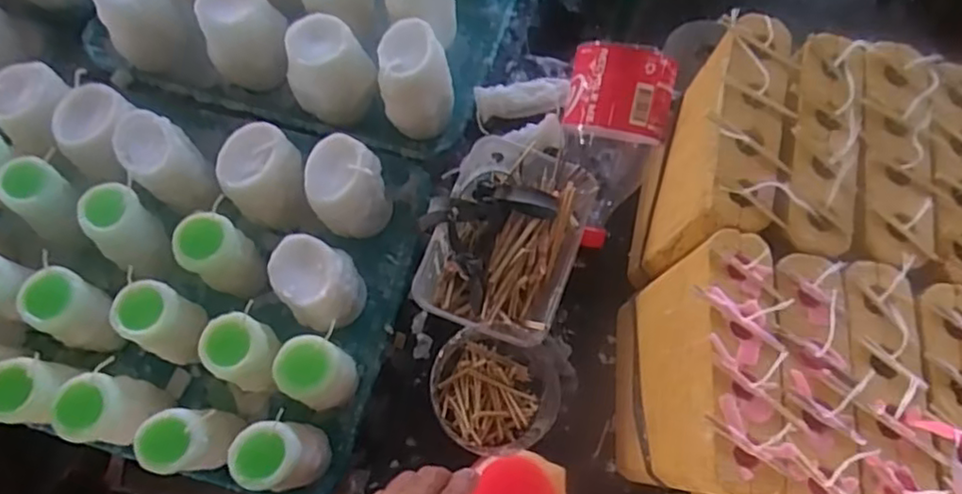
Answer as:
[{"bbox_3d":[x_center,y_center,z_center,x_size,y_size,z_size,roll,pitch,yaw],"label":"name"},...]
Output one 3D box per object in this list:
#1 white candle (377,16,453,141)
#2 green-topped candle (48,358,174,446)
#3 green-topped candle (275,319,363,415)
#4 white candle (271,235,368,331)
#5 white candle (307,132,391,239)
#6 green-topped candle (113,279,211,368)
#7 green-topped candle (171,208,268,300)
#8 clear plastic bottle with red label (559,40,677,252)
[{"bbox_3d":[-0.063,-0.161,0.656,0.068,0.106,0.083,-1,72,-1],"label":"white candle"},{"bbox_3d":[-0.314,0.147,0.568,0.055,0.109,0.063,-27,75,-9],"label":"green-topped candle"},{"bbox_3d":[-0.140,0.113,0.580,0.058,0.108,0.060,15,73,4],"label":"green-topped candle"},{"bbox_3d":[-0.149,0.036,0.609,0.066,0.107,0.072,0,72,-1],"label":"white candle"},{"bbox_3d":[-0.127,-0.054,0.631,0.066,0.100,0.071,0,72,-1],"label":"white candle"},{"bbox_3d":[-0.277,0.069,0.579,0.046,0.106,0.055,27,74,8],"label":"green-topped candle"},{"bbox_3d":[-0.235,0.009,0.598,0.046,0.105,0.052,37,75,10],"label":"green-topped candle"},{"bbox_3d":[0.116,-0.096,0.623,0.086,0.090,0.186,4,107,-19],"label":"clear plastic bottle with red label"}]

